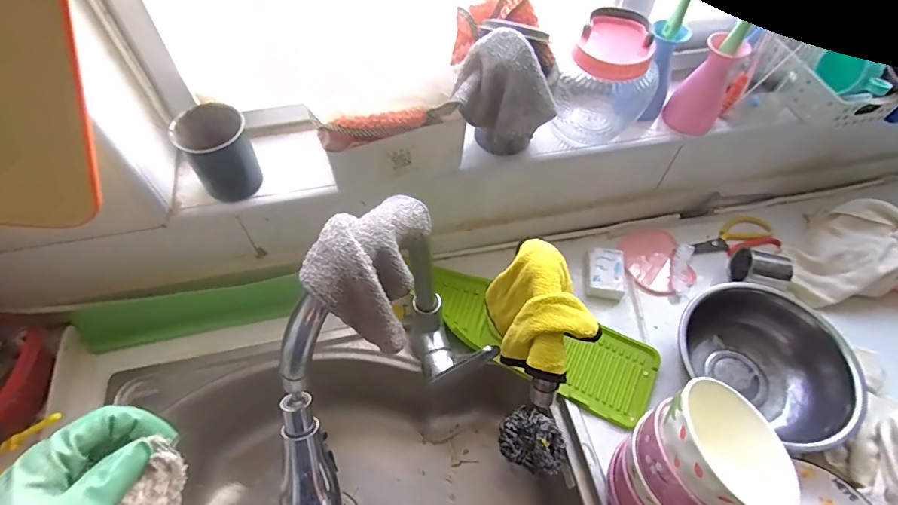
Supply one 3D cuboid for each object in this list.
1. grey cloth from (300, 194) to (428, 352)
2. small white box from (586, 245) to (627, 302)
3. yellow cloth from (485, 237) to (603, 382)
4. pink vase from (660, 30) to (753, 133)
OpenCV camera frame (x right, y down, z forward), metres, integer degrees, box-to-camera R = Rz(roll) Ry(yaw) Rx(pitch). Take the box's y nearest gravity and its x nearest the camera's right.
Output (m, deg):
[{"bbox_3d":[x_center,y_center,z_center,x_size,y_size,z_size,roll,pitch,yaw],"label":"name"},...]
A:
[{"bbox_3d":[-0.057,0.005,0.352,0.063,0.097,0.104,9,56,4],"label":"grey cloth"},{"bbox_3d":[0.230,0.032,0.683,0.056,0.028,0.079,8,56,4],"label":"small white box"},{"bbox_3d":[0.085,0.066,0.432,0.075,0.113,0.115,-4,56,-4],"label":"yellow cloth"},{"bbox_3d":[0.343,-0.222,0.619,0.065,0.122,0.065,30,60,18],"label":"pink vase"}]

